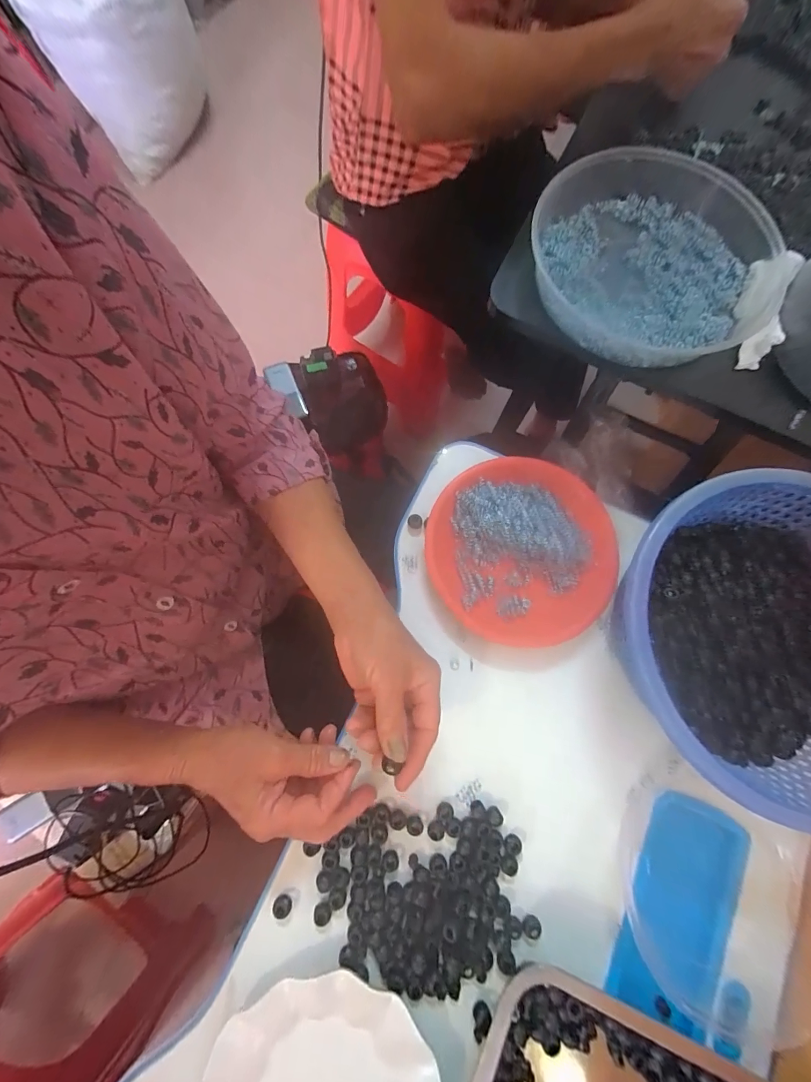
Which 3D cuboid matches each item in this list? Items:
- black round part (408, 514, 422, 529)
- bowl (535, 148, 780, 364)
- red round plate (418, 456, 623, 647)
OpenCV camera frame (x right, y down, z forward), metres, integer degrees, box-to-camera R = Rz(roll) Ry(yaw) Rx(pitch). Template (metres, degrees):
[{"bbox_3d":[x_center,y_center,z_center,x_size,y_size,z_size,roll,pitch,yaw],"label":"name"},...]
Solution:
[{"bbox_3d":[0.010,-0.021,0.436,0.016,0.007,0.014,12,76,2],"label":"black round part"},{"bbox_3d":[0.229,-0.276,0.378,0.204,0.054,0.216,27,77,5],"label":"bowl"},{"bbox_3d":[0.122,0.009,0.415,0.195,0.042,0.186,0,76,-1],"label":"red round plate"}]

